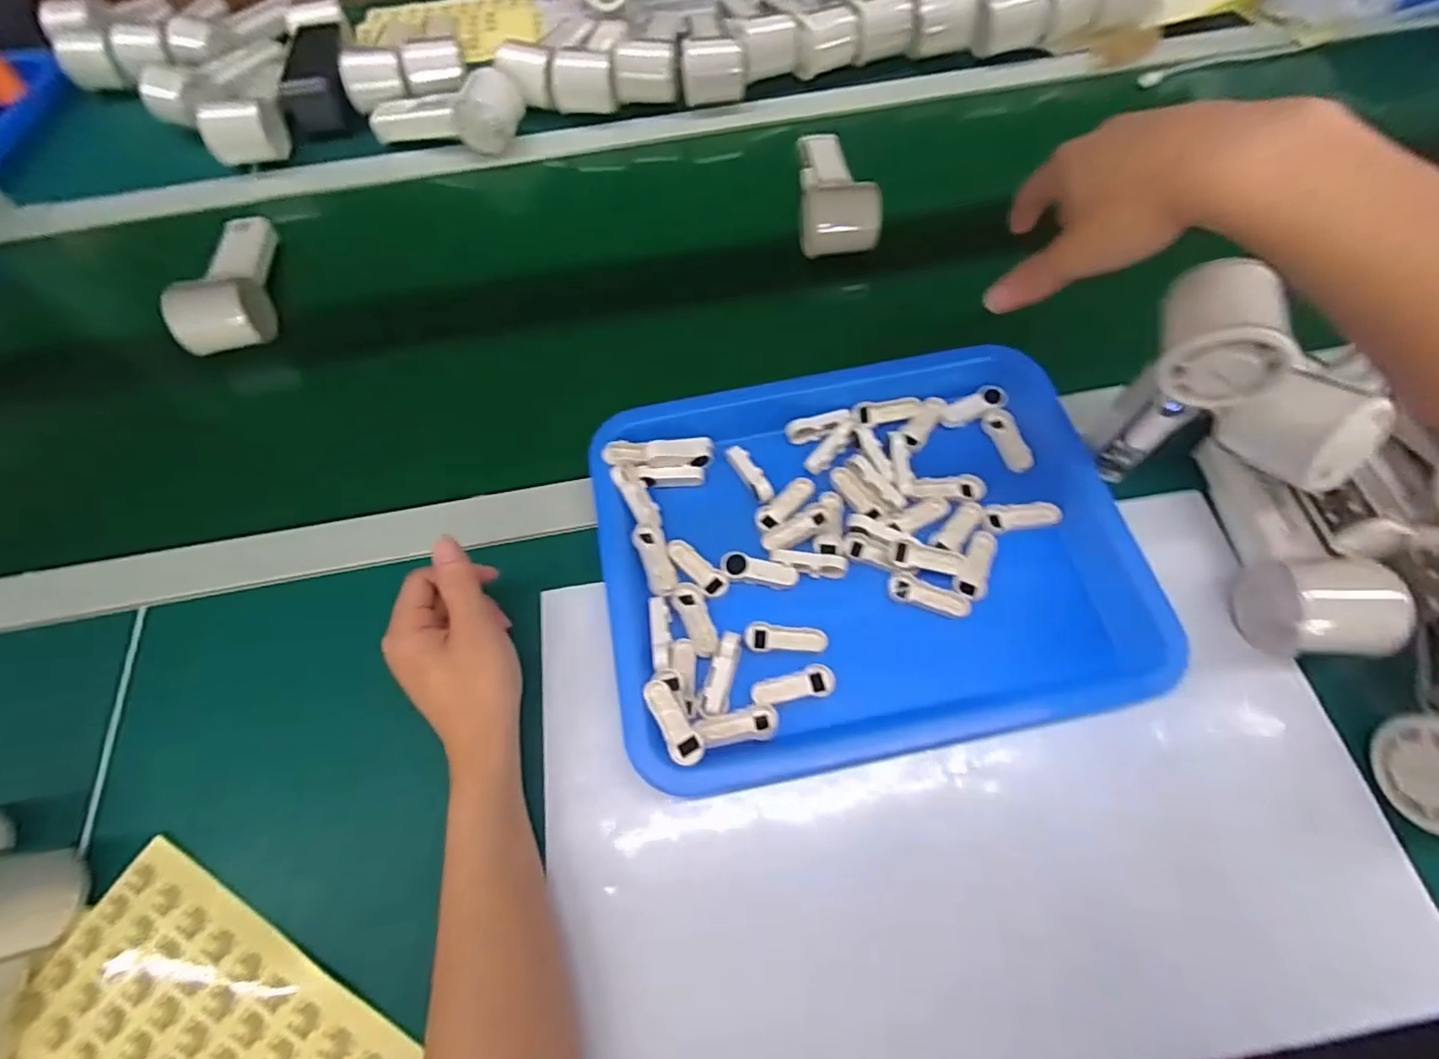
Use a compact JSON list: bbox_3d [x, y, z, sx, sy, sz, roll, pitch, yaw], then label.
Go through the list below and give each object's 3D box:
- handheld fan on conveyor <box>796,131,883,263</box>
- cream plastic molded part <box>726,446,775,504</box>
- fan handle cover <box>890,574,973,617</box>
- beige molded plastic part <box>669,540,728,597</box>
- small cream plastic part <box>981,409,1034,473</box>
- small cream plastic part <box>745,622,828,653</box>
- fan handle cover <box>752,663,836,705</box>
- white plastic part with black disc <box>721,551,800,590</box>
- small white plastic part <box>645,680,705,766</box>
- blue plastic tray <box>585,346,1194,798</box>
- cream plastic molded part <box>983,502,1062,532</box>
[{"bbox_3d":[0.102,-0.314,0.561,0.067,0.044,0.160,-3,63,2],"label":"handheld fan on conveyor"},{"bbox_3d":[0.022,-0.041,0.441,0.014,0.013,0.052,-27,65,-10],"label":"cream plastic molded part"},{"bbox_3d":[0.136,0.044,0.402,0.050,0.005,0.018,22,67,14],"label":"fan handle cover"},{"bbox_3d":[-0.015,0.026,0.418,0.049,0.008,0.016,40,72,20],"label":"beige molded plastic part"},{"bbox_3d":[0.210,-0.065,0.449,0.020,0.008,0.051,-17,64,-5],"label":"small cream plastic part"},{"bbox_3d":[0.042,0.069,0.392,0.050,0.006,0.017,5,64,6],"label":"small cream plastic part"},{"bbox_3d":[0.046,0.096,0.381,0.051,0.007,0.019,-11,64,-2],"label":"fan handle cover"},{"bbox_3d":[0.026,0.028,0.410,0.051,0.007,0.017,14,65,10],"label":"white plastic part with black disc"},{"bbox_3d":[-0.027,0.112,0.359,0.019,0.012,0.050,-32,66,-12],"label":"small white plastic part"},{"bbox_3d":[0.089,0.000,0.413,0.322,0.035,0.280,-11,64,-2],"label":"blue plastic tray"},{"bbox_3d":[0.206,-0.009,0.424,0.050,0.010,0.020,-1,64,3],"label":"cream plastic molded part"}]

